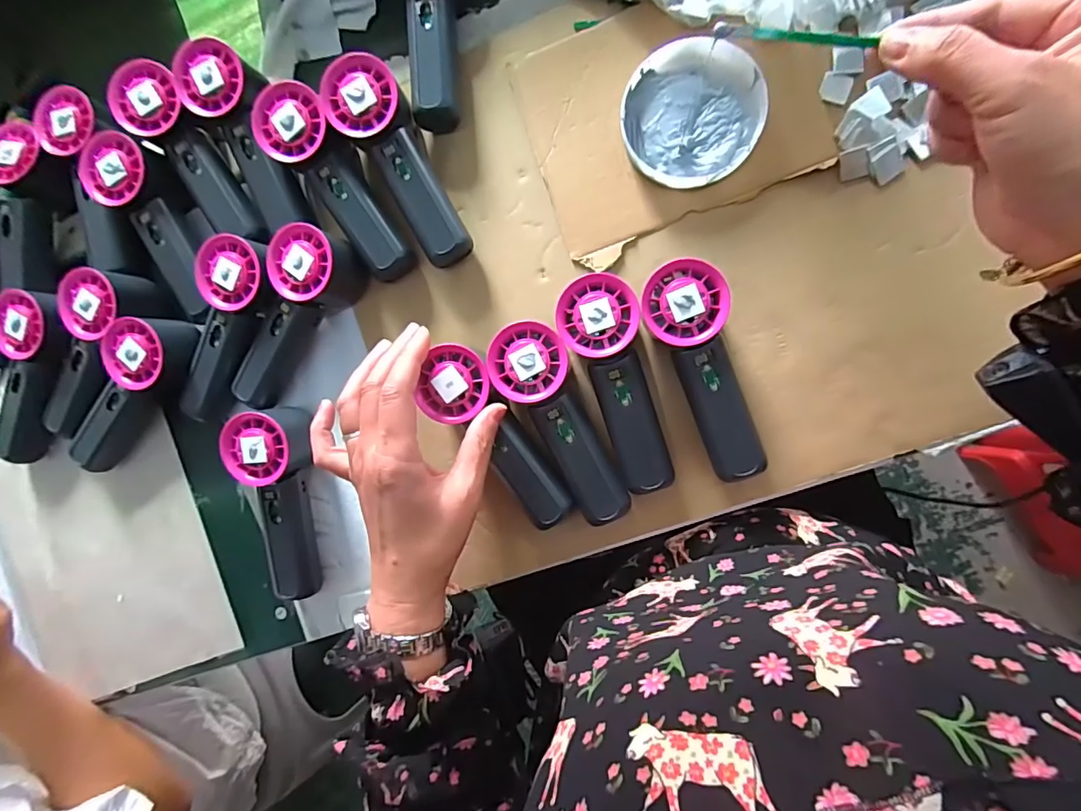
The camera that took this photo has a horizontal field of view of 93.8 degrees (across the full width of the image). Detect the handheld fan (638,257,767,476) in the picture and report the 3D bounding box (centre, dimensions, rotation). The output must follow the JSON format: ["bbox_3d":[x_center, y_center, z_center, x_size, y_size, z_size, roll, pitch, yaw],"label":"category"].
[{"bbox_3d":[0.114,-0.022,0.362,0.053,0.053,0.153,-15,90,9],"label":"handheld fan"}]

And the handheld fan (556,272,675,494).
[{"bbox_3d":[0.060,-0.014,0.371,0.054,0.052,0.158,-19,88,9],"label":"handheld fan"}]

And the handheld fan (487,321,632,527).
[{"bbox_3d":[0.021,0.012,0.378,0.055,0.054,0.155,-33,86,8],"label":"handheld fan"}]

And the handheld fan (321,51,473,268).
[{"bbox_3d":[-0.102,-0.186,0.391,0.056,0.056,0.156,-34,86,8],"label":"handheld fan"}]

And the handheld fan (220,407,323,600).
[{"bbox_3d":[-0.208,0.081,0.413,0.052,0.056,0.155,-11,89,9],"label":"handheld fan"}]

